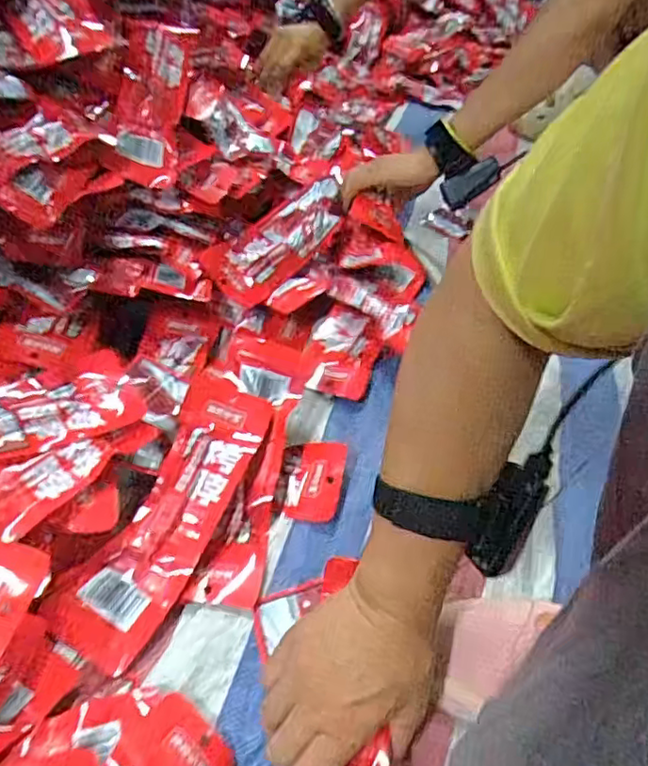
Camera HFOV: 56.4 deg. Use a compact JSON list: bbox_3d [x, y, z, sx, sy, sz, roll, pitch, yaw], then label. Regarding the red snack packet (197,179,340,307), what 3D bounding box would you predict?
[{"bbox_3d":[-0.047,-0.173,0.715,0.077,0.026,0.217,46,62,0],"label":"red snack packet"}]

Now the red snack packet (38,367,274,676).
[{"bbox_3d":[-0.125,0.099,0.500,0.080,0.012,0.246,26,62,3],"label":"red snack packet"}]

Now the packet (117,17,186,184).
[{"bbox_3d":[-0.189,-0.315,0.668,0.065,0.021,0.205,13,71,-37],"label":"packet"}]

